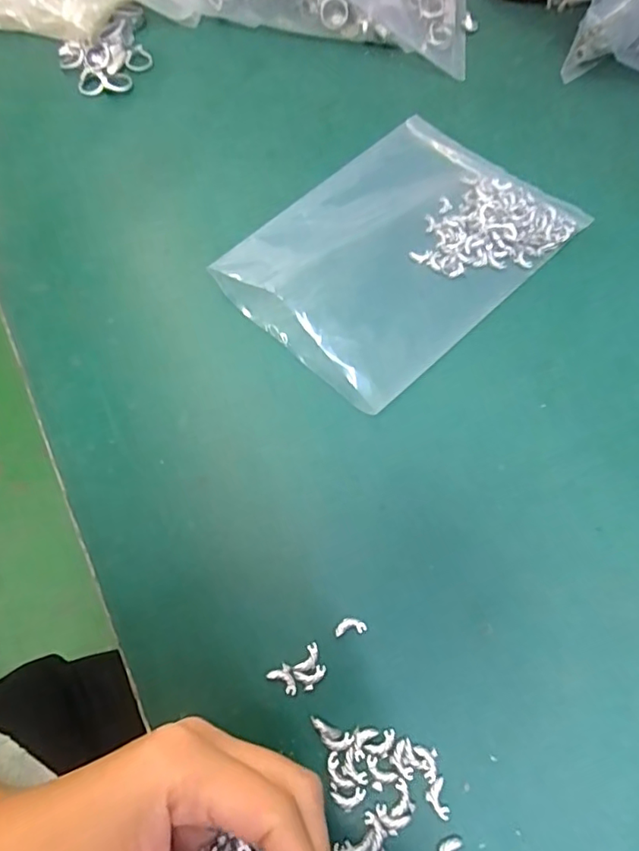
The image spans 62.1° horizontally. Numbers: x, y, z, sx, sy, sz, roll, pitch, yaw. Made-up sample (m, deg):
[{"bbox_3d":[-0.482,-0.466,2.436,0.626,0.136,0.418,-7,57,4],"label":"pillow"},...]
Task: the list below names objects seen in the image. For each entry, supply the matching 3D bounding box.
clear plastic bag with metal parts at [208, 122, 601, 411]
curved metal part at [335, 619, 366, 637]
[{"bbox_3d":[0.048,-0.114,0.317,0.194,0.035,0.141,-42,72,-13],"label":"clear plastic bag with metal parts"},{"bbox_3d":[0.014,0.094,0.247,0.015,0.004,0.007,-7,68,0],"label":"curved metal part"}]

